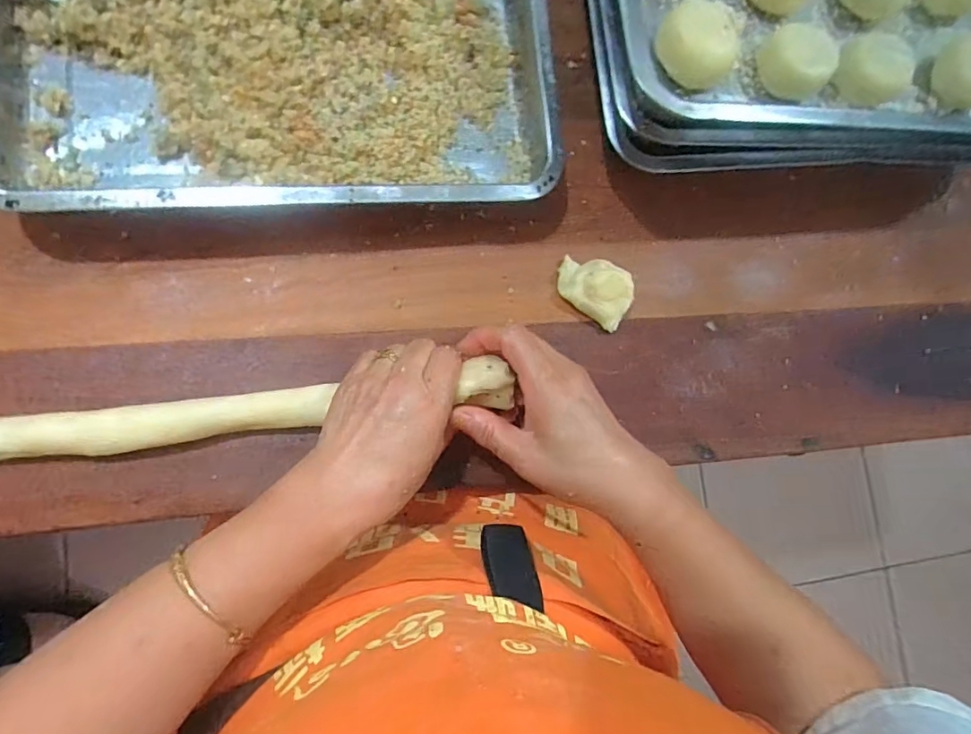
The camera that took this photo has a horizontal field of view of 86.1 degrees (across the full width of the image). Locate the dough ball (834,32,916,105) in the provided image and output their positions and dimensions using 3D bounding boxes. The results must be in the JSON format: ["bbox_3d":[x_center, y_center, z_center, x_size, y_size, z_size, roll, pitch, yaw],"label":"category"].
[{"bbox_3d":[0.301,-0.230,0.401,0.048,0.027,0.041,31,79,-5],"label":"dough ball"}]

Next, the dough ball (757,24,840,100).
[{"bbox_3d":[0.228,-0.225,0.387,0.045,0.031,0.052,-41,91,-12],"label":"dough ball"}]

